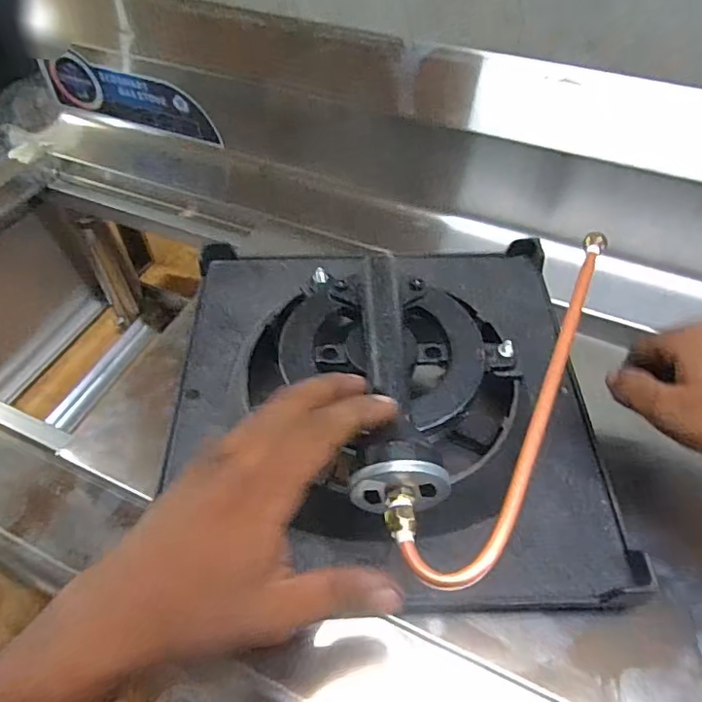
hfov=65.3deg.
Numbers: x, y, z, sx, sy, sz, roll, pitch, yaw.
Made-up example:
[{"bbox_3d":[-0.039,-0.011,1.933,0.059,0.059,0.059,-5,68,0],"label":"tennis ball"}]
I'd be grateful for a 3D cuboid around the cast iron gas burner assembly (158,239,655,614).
[{"bbox_3d":[0.020,0.009,0.374,0.289,0.113,0.292,-2,52,0],"label":"cast iron gas burner assembly"}]

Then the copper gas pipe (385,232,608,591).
[{"bbox_3d":[0.105,0.016,0.309,0.054,0.014,0.257,28,57,21],"label":"copper gas pipe"}]

